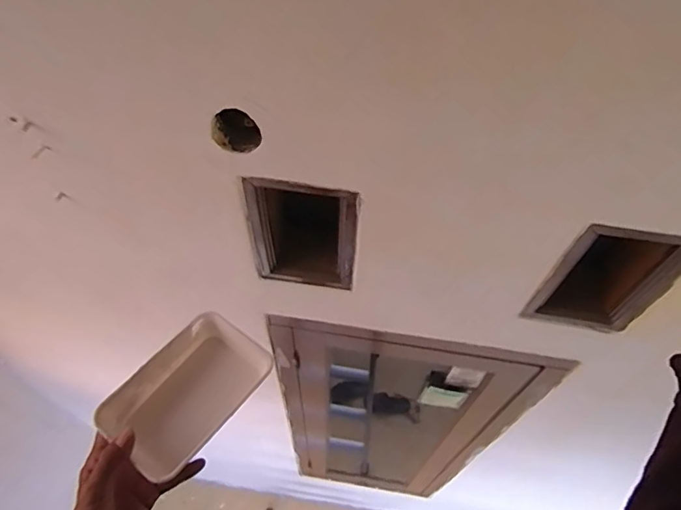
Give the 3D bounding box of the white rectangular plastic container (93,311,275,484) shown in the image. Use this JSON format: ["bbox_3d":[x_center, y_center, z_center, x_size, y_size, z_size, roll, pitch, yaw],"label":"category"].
[{"bbox_3d":[-0.166,0.154,0.553,0.113,0.051,0.167,34,62,19],"label":"white rectangular plastic container"}]

